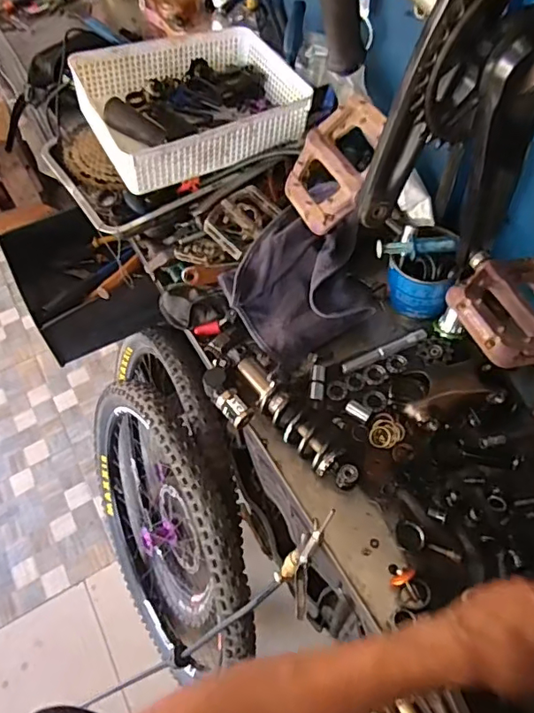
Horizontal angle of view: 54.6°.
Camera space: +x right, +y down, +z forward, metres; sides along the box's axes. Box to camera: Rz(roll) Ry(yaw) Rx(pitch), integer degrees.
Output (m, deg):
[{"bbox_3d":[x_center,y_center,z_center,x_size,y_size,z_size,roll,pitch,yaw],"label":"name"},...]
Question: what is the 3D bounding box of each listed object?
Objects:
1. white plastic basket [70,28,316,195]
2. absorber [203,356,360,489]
[{"bbox_3d":[-0.112,-0.419,0.840,0.342,0.109,0.251,-28,62,-12],"label":"white plastic basket"},{"bbox_3d":[0.014,0.088,0.652,0.081,0.049,0.225,-39,63,-19],"label":"absorber"}]

